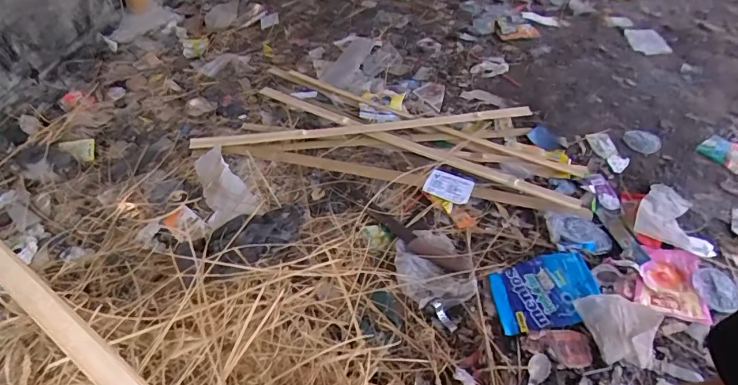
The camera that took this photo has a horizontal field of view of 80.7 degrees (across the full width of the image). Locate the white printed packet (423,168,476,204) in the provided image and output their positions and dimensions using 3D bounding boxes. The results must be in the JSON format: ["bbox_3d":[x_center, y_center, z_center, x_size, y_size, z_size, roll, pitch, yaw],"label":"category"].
[{"bbox_3d":[0.192,-0.014,1.045,0.108,0.006,0.075,20,63,11],"label":"white printed packet"}]

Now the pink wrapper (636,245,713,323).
[{"bbox_3d":[0.606,0.176,0.875,0.124,0.029,0.155,15,46,14],"label":"pink wrapper"}]

